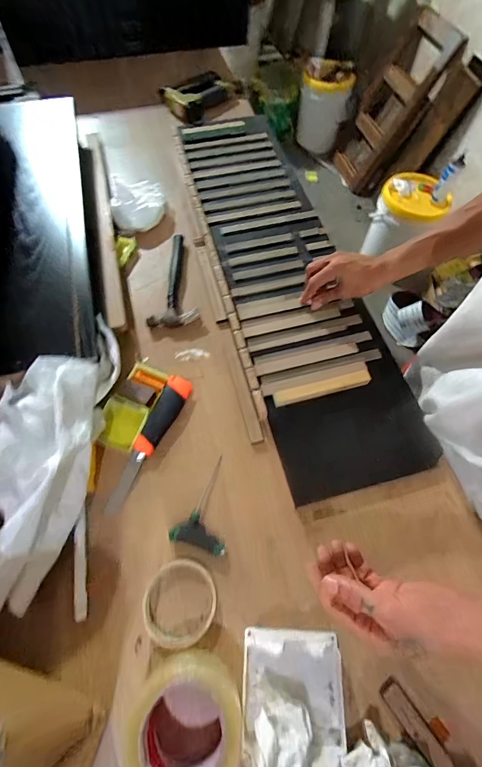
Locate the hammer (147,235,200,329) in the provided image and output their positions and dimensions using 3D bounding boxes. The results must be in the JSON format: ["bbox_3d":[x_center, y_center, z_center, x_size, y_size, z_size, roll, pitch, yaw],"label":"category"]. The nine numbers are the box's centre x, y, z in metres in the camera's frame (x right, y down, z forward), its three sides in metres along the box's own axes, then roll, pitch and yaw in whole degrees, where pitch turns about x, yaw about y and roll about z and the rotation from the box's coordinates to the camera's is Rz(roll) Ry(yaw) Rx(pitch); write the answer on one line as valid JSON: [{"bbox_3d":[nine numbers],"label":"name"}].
[{"bbox_3d":[-0.130,-0.197,0.627,0.086,0.022,0.210,-5,64,-5],"label":"hammer"}]

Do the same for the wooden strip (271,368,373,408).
[{"bbox_3d":[0.125,0.006,0.514,0.151,0.014,0.022,-13,65,-8],"label":"wooden strip"}]

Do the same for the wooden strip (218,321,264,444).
[{"bbox_3d":[-0.004,-0.015,0.532,0.020,0.026,0.219,-13,65,-8],"label":"wooden strip"}]

